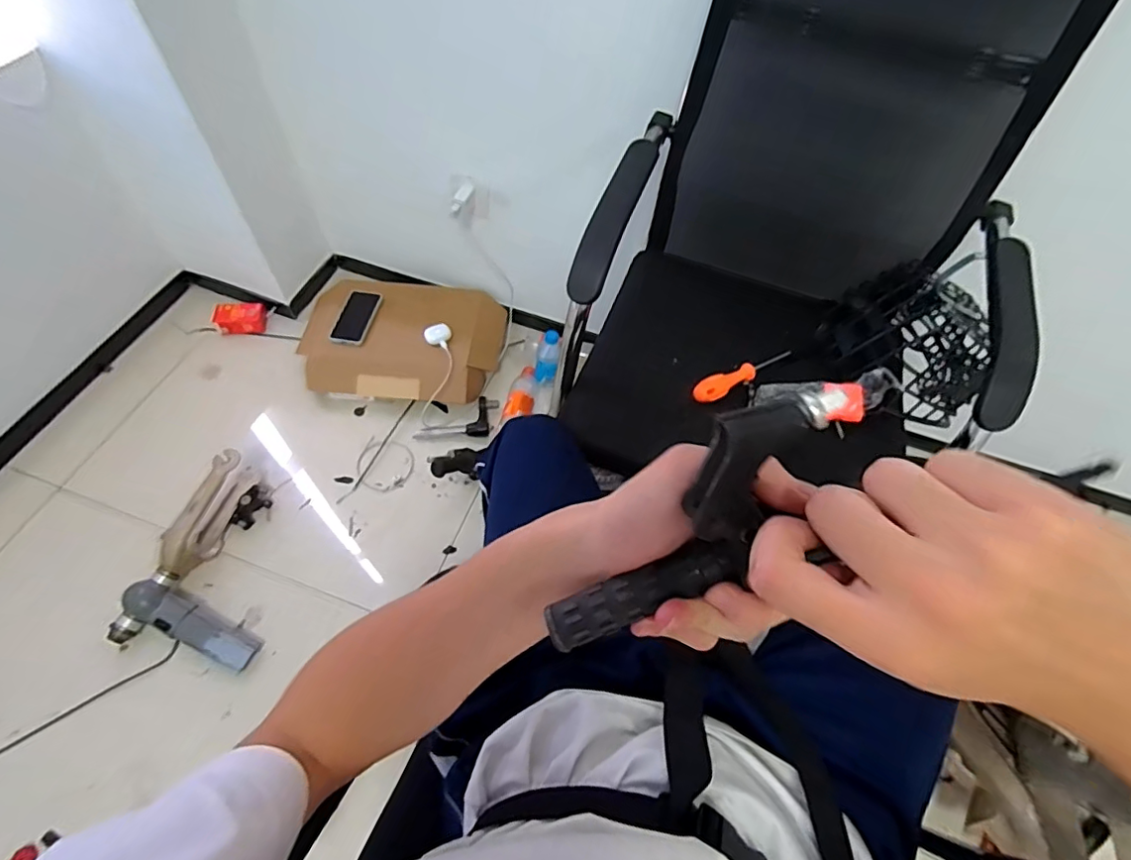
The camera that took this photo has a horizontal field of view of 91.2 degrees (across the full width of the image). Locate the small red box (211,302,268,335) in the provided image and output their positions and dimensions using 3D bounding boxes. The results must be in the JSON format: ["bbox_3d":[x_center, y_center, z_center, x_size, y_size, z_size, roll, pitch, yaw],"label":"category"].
[{"bbox_3d":[-0.808,-0.278,1.385,0.129,0.054,0.068,-4,58,-6],"label":"small red box"}]

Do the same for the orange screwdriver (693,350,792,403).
[{"bbox_3d":[0.265,-0.089,0.820,0.185,0.023,0.037,-29,64,-20],"label":"orange screwdriver"}]

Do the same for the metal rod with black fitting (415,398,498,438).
[{"bbox_3d":[-0.246,-0.028,1.263,0.186,0.024,0.093,-2,58,-5],"label":"metal rod with black fitting"}]

